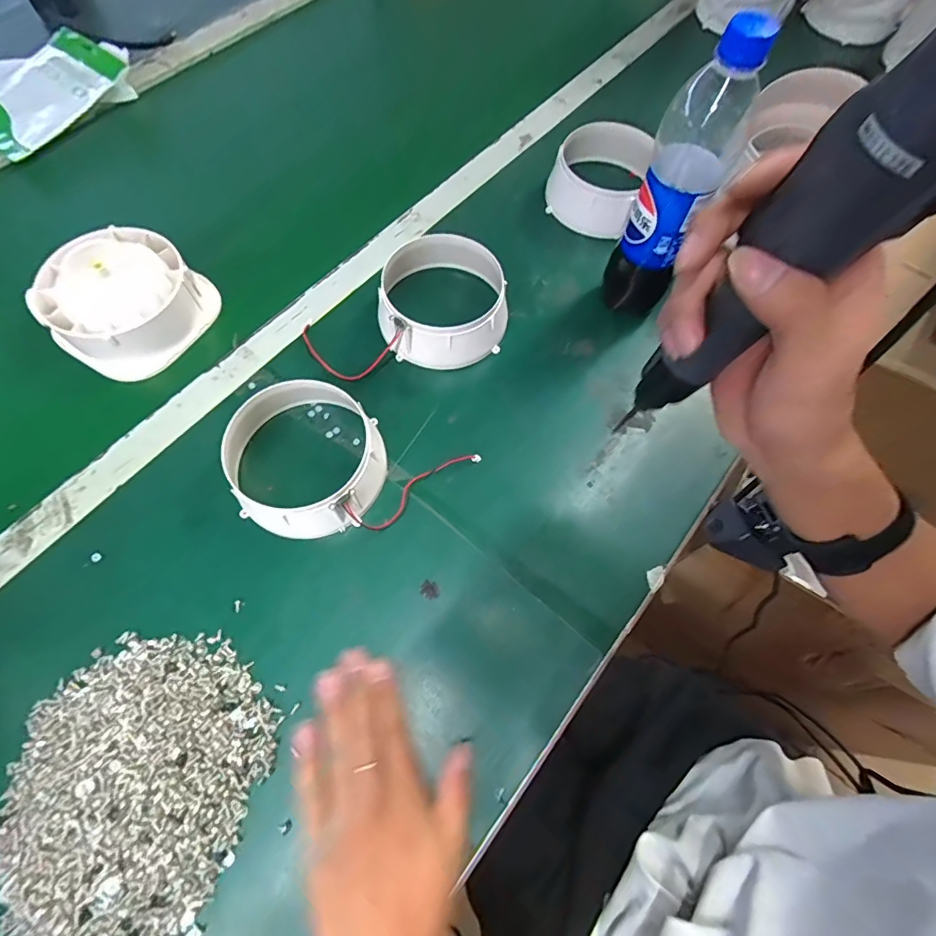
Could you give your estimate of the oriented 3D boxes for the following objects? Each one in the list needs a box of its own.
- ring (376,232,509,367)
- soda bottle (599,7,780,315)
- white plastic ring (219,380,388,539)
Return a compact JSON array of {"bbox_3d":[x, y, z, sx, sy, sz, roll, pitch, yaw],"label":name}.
[{"bbox_3d":[-0.023,-0.161,0.480,0.123,0.061,0.111,7,66,1],"label":"ring"},{"bbox_3d":[0.177,-0.236,0.421,0.064,0.241,0.065,27,68,9],"label":"soda bottle"},{"bbox_3d":[-0.133,-0.005,0.406,0.120,0.059,0.119,1,66,-2],"label":"white plastic ring"}]

